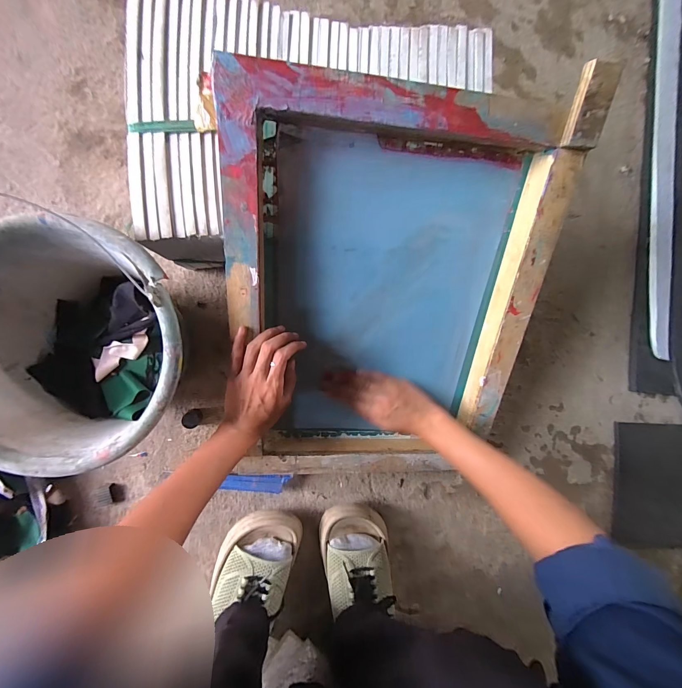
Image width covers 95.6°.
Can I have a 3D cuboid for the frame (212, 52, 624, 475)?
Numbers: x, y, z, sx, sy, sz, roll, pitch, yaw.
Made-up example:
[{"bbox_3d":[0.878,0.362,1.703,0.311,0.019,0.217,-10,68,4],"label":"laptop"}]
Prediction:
[{"bbox_3d":[0.047,-0.012,0.404,0.362,0.068,0.516,5,117,-5],"label":"frame"}]

